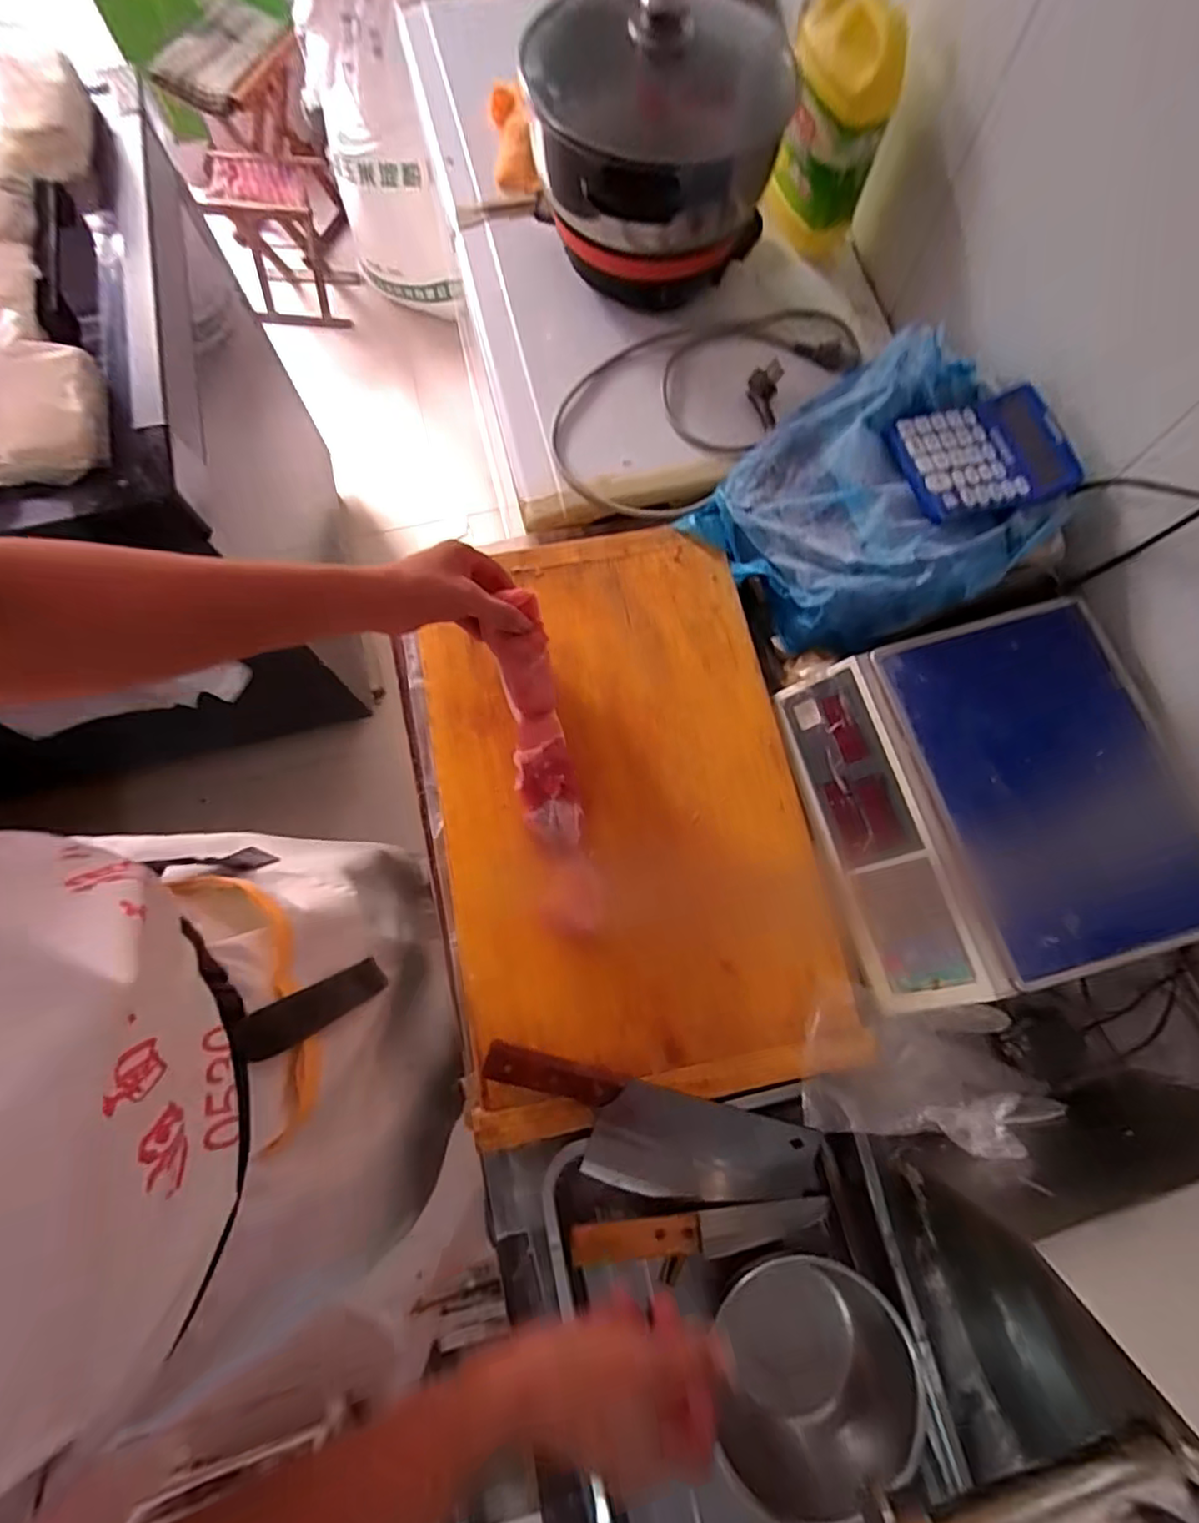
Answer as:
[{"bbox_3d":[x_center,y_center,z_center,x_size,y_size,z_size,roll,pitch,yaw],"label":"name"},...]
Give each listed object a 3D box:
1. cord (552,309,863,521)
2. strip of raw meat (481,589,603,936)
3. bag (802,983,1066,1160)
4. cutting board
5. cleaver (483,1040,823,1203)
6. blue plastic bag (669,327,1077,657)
[{"bbox_3d":[0.123,-0.458,0.758,0.236,0.034,0.404,41,77,11],"label":"cord"},{"bbox_3d":[-0.054,0.007,0.604,0.055,0.025,0.324,-11,93,-4],"label":"strip of raw meat"},{"bbox_3d":[0.288,0.267,0.550,0.212,0.074,0.121,5,74,1],"label":"bag"},{"bbox_3d":[0.010,0.028,0.622,0.369,0.041,0.578,-10,74,-4],"label":"cutting board"},{"bbox_3d":[0.043,0.322,0.540,0.305,0.036,0.097,25,74,-9],"label":"cleaver"},{"bbox_3d":[0.286,-0.267,0.639,0.279,0.151,0.262,-33,76,-9],"label":"blue plastic bag"}]

